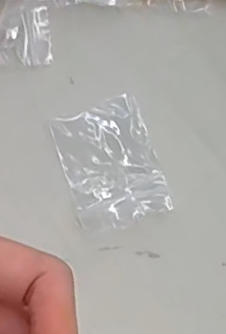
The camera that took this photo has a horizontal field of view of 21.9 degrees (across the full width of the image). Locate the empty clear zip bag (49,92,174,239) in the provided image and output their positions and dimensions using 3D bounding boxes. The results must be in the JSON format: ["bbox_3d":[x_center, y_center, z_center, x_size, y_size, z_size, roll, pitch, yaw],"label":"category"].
[{"bbox_3d":[-0.001,-0.002,0.311,0.048,0.007,0.070,-16,66,-9],"label":"empty clear zip bag"}]

